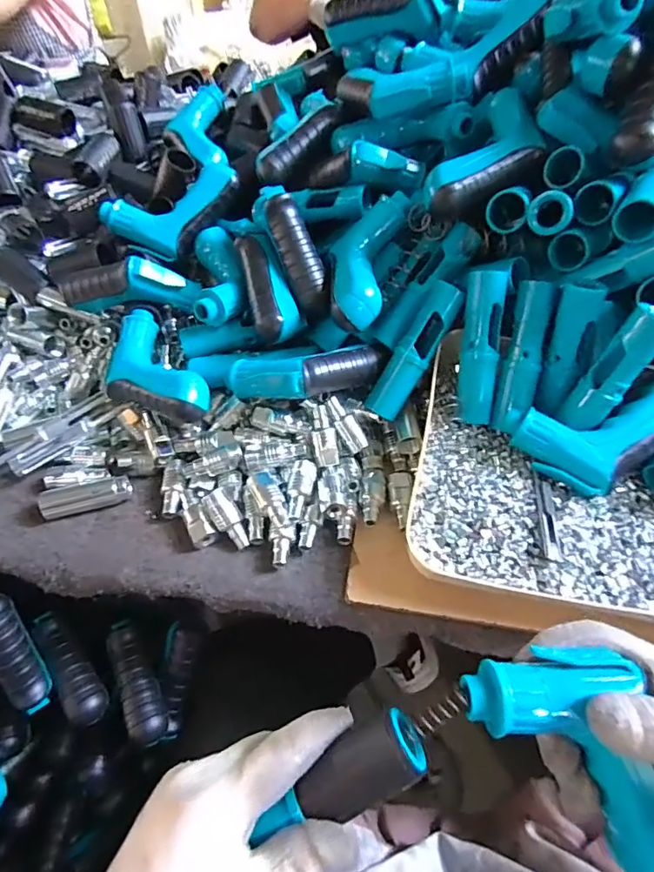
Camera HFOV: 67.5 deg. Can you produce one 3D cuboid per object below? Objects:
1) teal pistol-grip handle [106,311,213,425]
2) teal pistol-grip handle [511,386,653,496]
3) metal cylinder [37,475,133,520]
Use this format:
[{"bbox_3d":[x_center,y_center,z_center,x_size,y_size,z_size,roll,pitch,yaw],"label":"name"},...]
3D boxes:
[{"bbox_3d":[-0.158,-0.055,0.435,0.066,0.034,0.136,-31,56,-22],"label":"teal pistol-grip handle"},{"bbox_3d":[0.207,-0.007,0.368,0.120,0.044,0.072,-27,55,-19],"label":"teal pistol-grip handle"},{"bbox_3d":[-0.207,0.051,0.422,0.069,0.025,0.024,-14,52,-10],"label":"metal cylinder"}]

